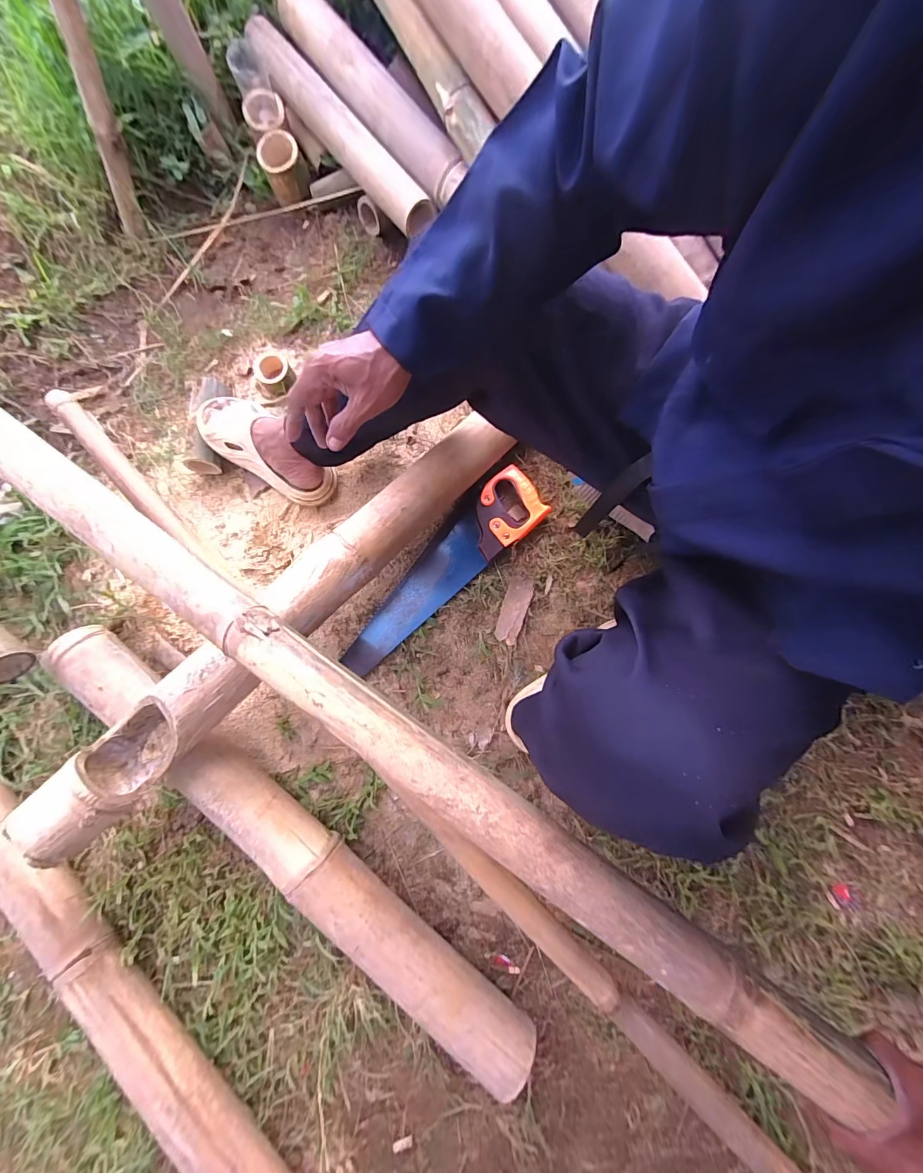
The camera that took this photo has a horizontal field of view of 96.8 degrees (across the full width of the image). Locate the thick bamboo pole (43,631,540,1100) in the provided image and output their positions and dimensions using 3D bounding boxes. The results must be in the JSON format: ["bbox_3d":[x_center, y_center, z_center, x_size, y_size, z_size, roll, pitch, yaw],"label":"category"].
[{"bbox_3d":[-0.255,0.348,0.582,0.851,0.096,0.078,38,83,8],"label":"thick bamboo pole"}]

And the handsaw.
[{"bbox_3d":[-0.039,-0.033,0.701,0.426,0.030,0.109,-41,80,-5],"label":"handsaw"}]

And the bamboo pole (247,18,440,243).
[{"bbox_3d":[-0.242,-0.864,0.769,0.075,0.085,0.521,-39,80,-5],"label":"bamboo pole"}]

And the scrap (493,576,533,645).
[{"bbox_3d":[0.089,0.038,0.694,0.040,0.008,0.113,19,81,6],"label":"scrap"}]

